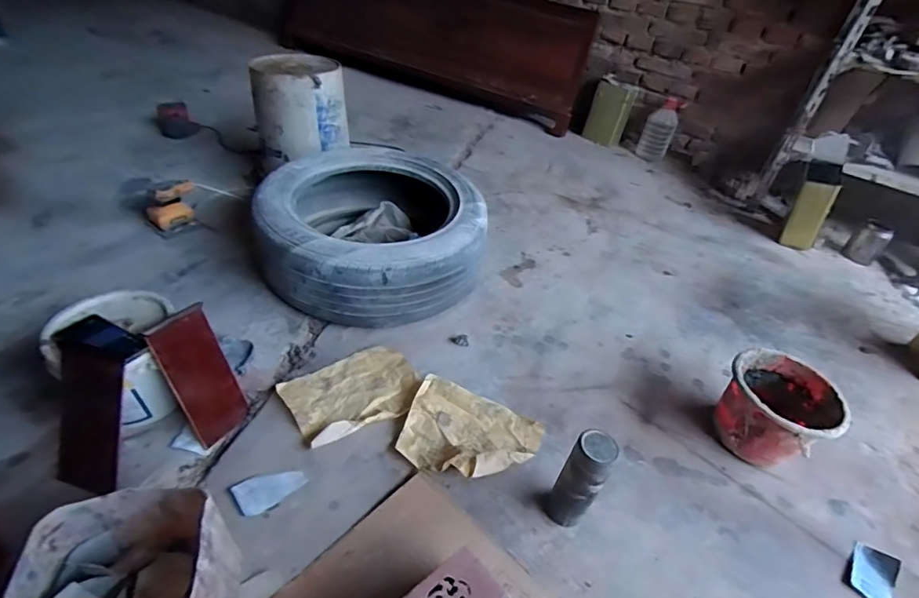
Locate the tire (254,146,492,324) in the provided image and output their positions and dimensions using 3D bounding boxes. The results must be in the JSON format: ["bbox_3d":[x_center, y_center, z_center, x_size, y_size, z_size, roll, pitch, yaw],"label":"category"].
[{"bbox_3d":[-0.248,-0.202,1.387,0.596,0.240,0.625,-10,43,-20],"label":"tire"}]

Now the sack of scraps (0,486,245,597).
[{"bbox_3d":[-0.422,0.368,0.646,0.220,0.161,0.215,-1,41,-11],"label":"sack of scraps"}]

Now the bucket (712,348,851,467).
[{"bbox_3d":[0.678,0.244,1.077,0.208,0.170,0.207,5,40,-4],"label":"bucket"}]

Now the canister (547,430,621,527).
[{"bbox_3d":[0.209,0.315,0.855,0.068,0.211,0.074,5,40,-4],"label":"canister"}]

